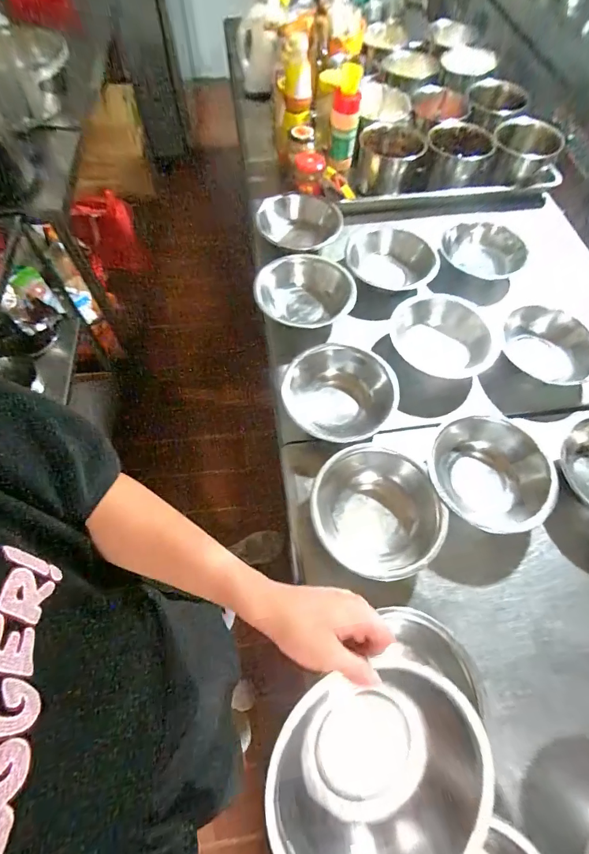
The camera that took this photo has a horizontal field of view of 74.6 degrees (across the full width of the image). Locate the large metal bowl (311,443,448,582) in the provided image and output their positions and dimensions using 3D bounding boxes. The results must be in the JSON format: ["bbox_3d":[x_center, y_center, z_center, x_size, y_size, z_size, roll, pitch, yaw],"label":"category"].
[{"bbox_3d":[0.123,0.129,0.589,0.177,0.064,0.188,1,63,-1],"label":"large metal bowl"}]

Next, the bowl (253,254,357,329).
[{"bbox_3d":[0.020,-0.265,0.792,0.193,0.085,0.182,1,63,-1],"label":"bowl"}]

